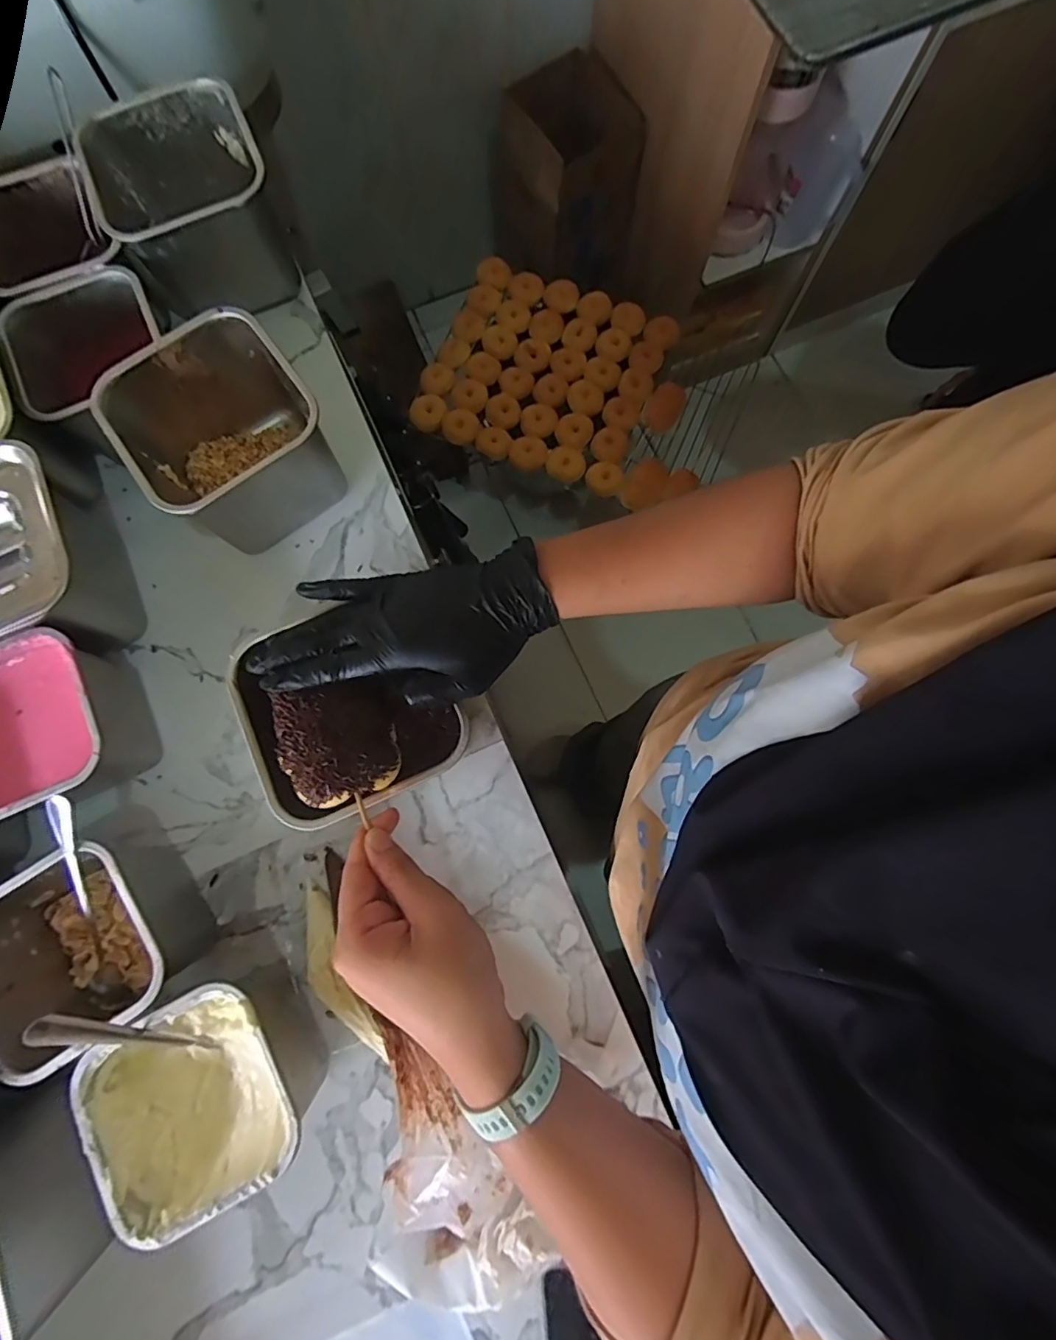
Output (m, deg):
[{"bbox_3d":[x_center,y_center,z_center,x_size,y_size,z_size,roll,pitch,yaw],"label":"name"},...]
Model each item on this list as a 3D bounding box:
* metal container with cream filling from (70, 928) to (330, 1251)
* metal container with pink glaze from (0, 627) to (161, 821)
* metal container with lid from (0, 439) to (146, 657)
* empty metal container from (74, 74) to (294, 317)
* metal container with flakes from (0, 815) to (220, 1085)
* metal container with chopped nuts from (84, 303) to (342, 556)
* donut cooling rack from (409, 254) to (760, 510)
[{"bbox_3d":[-0.209,0.270,0.382,0.116,0.094,0.124,-28,80,-4],"label":"metal container with cream filling"},{"bbox_3d":[-0.357,0.048,0.426,0.113,0.097,0.115,-24,80,-3],"label":"metal container with pink glaze"},{"bbox_3d":[-0.395,-0.070,0.441,0.145,0.118,0.135,-23,80,-3],"label":"metal container with lid"},{"bbox_3d":[-0.293,-0.409,0.502,0.138,0.100,0.139,-25,80,-4],"label":"empty metal container"},{"bbox_3d":[-0.307,0.189,0.399,0.117,0.094,0.126,-36,81,-6],"label":"metal container with flakes"},{"bbox_3d":[-0.237,-0.183,0.462,0.133,0.113,0.127,-36,81,-6],"label":"metal container with chopped nuts"},{"bbox_3d":[0.099,-0.567,1.125,0.571,0.065,0.422,24,81,5],"label":"donut cooling rack"}]

